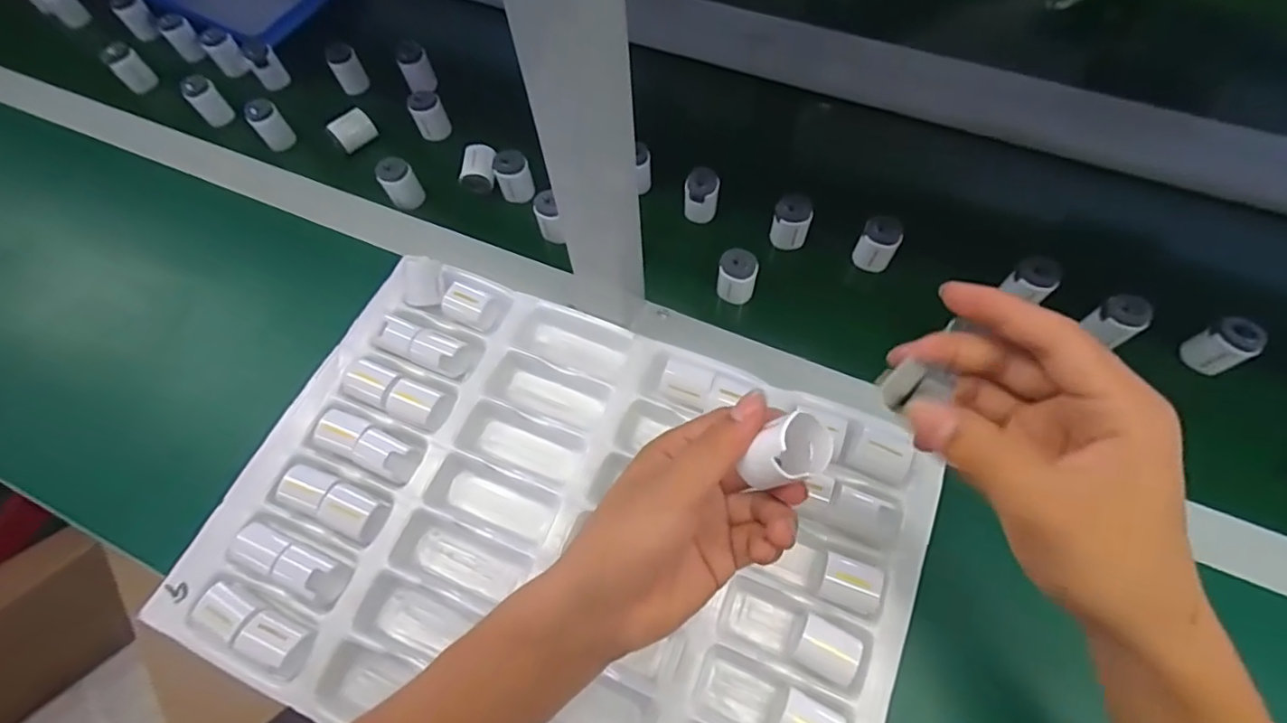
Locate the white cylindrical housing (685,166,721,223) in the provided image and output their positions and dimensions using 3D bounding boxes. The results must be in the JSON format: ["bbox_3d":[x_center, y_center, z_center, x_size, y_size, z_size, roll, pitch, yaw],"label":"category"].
[{"bbox_3d":[0.052,-0.147,0.517,0.029,0.038,0.032,13,71,6],"label":"white cylindrical housing"}]

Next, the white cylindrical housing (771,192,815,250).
[{"bbox_3d":[0.128,-0.120,0.502,0.032,0.039,0.032,0,70,1],"label":"white cylindrical housing"}]

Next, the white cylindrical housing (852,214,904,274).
[{"bbox_3d":[0.197,-0.098,0.489,0.032,0.041,0.027,30,73,11],"label":"white cylindrical housing"}]

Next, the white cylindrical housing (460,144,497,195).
[{"bbox_3d":[-0.153,-0.181,0.550,0.033,0.033,0.041,1,70,1],"label":"white cylindrical housing"}]

